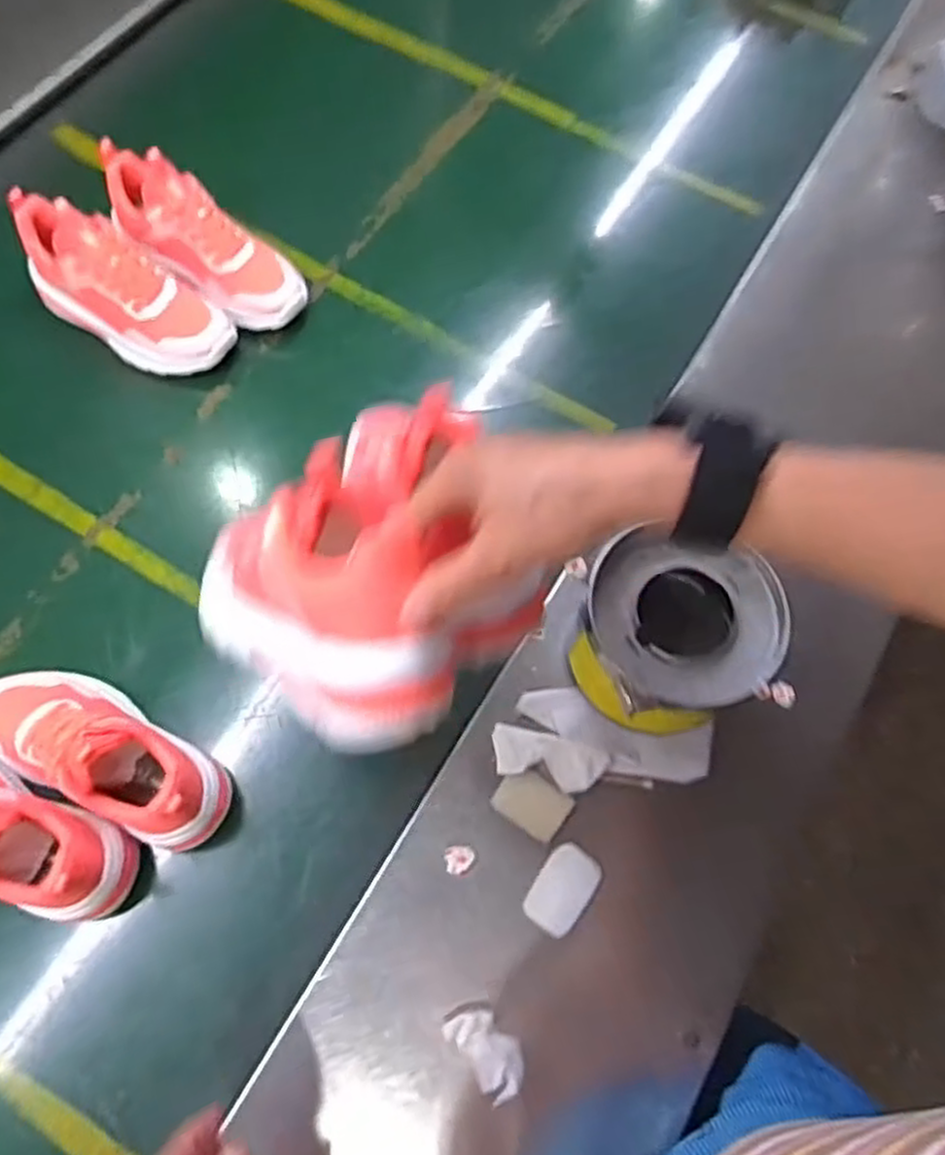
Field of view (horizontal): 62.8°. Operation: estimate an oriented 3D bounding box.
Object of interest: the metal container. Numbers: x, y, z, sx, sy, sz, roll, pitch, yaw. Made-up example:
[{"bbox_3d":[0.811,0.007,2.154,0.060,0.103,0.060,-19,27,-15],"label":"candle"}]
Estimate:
[{"bbox_3d":[0.154,0.042,0.579,0.145,0.095,0.133,0,66,1],"label":"metal container"}]

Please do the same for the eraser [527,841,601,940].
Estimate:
[{"bbox_3d":[0.067,0.231,0.574,0.039,0.006,0.061,34,71,15],"label":"eraser"}]

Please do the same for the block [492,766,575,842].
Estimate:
[{"bbox_3d":[0.046,0.172,0.595,0.054,0.010,0.042,33,70,14],"label":"block"}]

